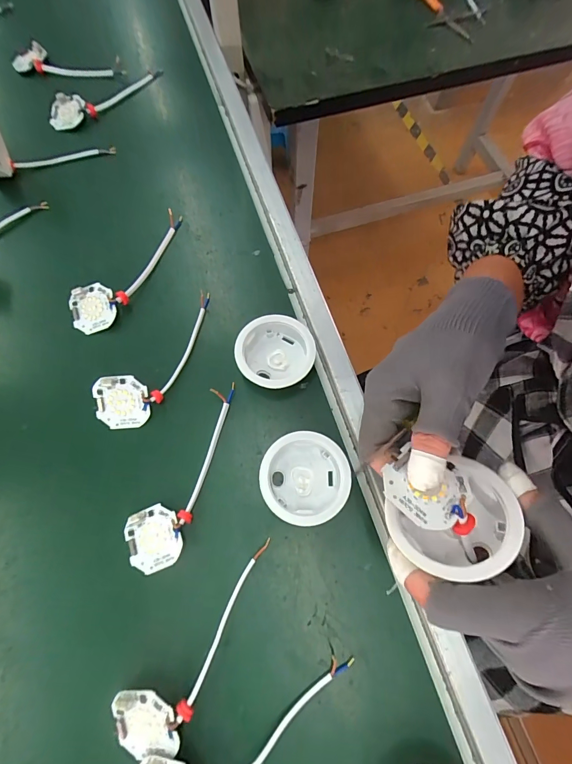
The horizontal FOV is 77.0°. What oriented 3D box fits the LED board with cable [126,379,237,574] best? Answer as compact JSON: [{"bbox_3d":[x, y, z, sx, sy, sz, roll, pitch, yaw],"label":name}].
[{"bbox_3d":[-0.093,0.076,0.312,0.049,0.017,0.160,13,70,6],"label":"LED board with cable"}]

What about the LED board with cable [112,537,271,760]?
[{"bbox_3d":[-0.068,0.188,0.266,0.049,0.025,0.158,27,72,11],"label":"LED board with cable"}]

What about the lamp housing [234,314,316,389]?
[{"bbox_3d":[-0.010,-0.025,0.340,0.070,0.026,0.070,0,69,1],"label":"lamp housing"}]

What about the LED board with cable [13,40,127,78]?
[{"bbox_3d":[-0.301,-0.434,0.495,0.160,0.025,0.045,10,72,6],"label":"LED board with cable"}]

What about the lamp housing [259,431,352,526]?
[{"bbox_3d":[0.016,0.080,0.302,0.071,0.024,0.071,1,69,1],"label":"lamp housing"}]

